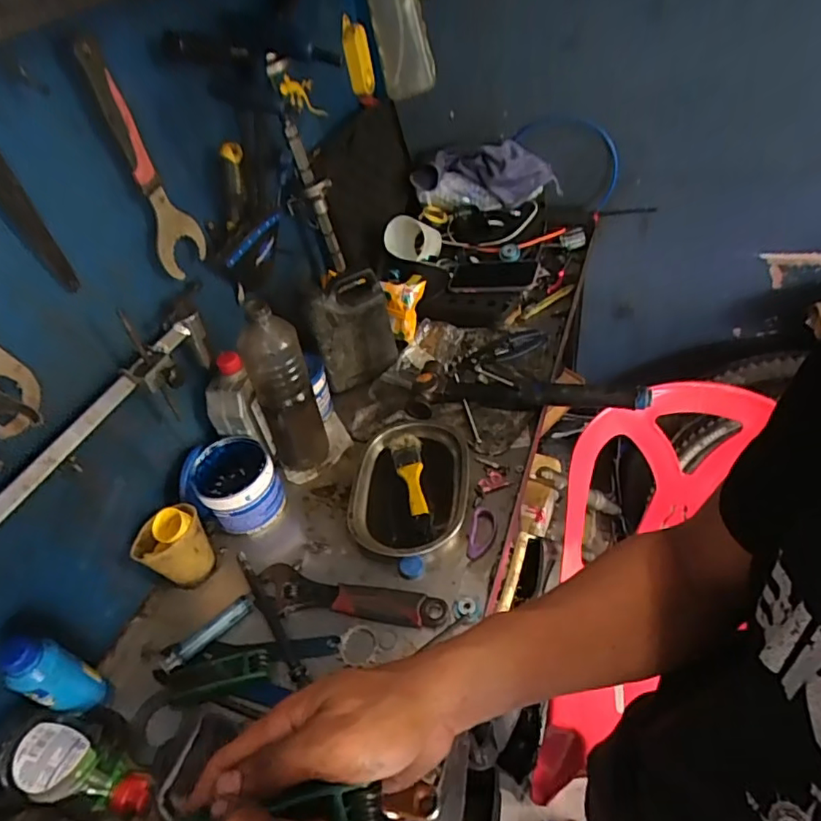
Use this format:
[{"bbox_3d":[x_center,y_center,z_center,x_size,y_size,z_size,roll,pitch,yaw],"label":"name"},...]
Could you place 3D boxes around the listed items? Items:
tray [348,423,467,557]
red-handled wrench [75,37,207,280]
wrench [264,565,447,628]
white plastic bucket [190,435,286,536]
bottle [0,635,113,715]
[{"bbox_3d":[-0.001,0.107,0.768,0.153,0.035,0.216,-5,46,7],"label":"tray"},{"bbox_3d":[-0.285,-0.268,0.617,0.012,0.240,0.069,16,47,24],"label":"red-handled wrench"},{"bbox_3d":[-0.076,0.225,0.658,0.233,0.026,0.054,7,48,18],"label":"wrench"},{"bbox_3d":[-0.233,0.105,0.761,0.099,0.093,0.106,-6,46,6],"label":"white plastic bucket"},{"bbox_3d":[-0.361,0.273,0.568,0.036,0.133,0.043,-20,46,-7],"label":"bottle"}]

